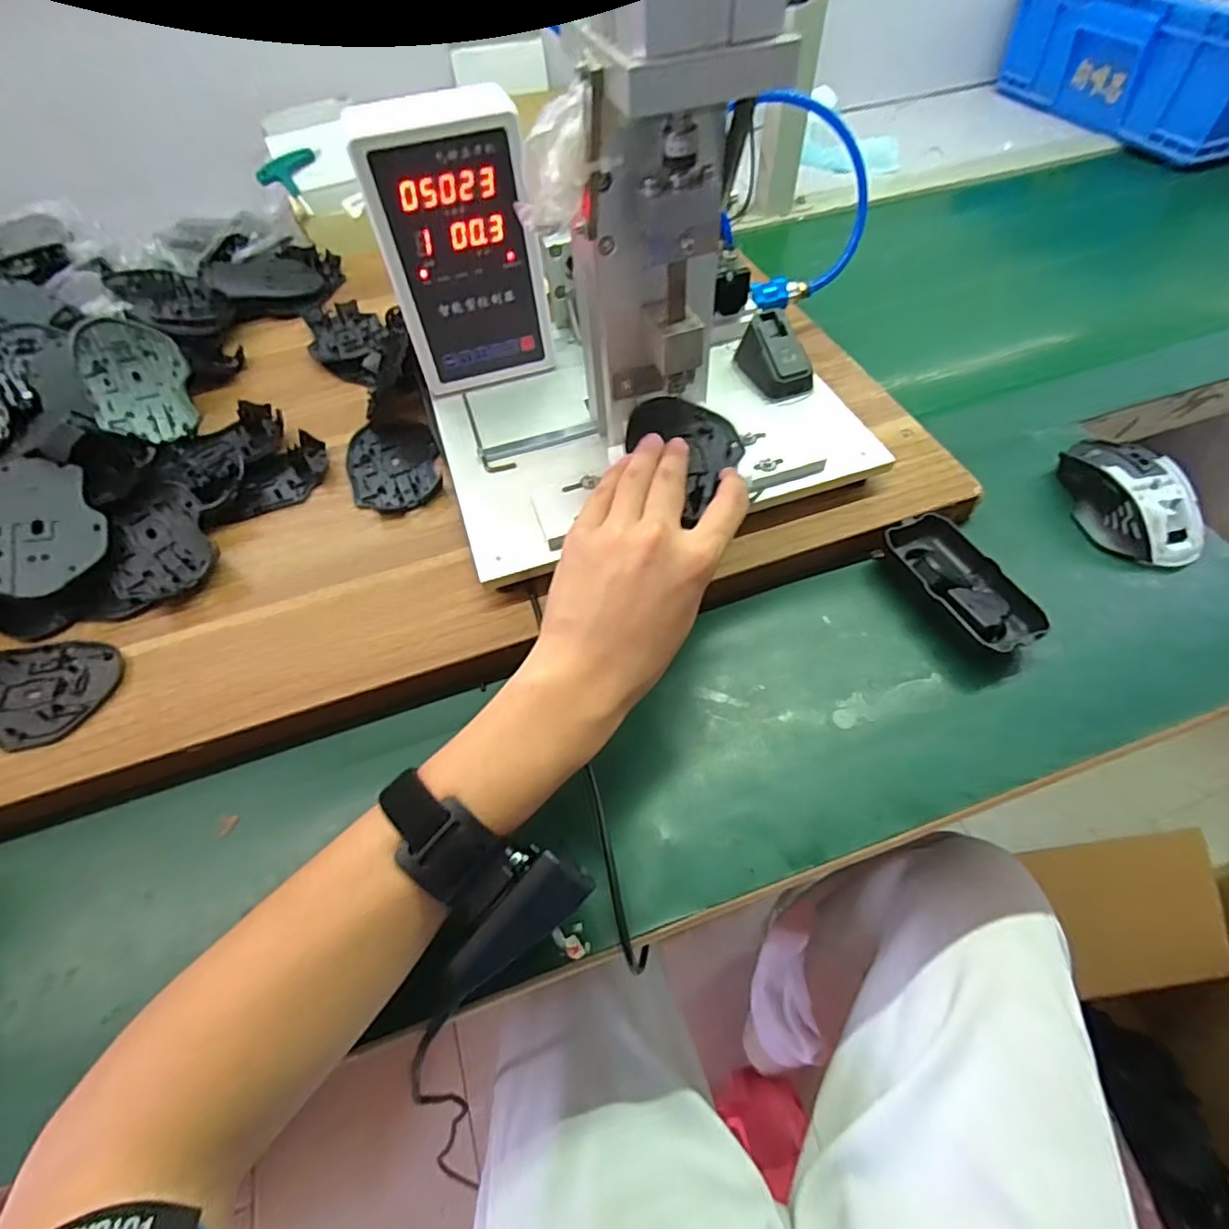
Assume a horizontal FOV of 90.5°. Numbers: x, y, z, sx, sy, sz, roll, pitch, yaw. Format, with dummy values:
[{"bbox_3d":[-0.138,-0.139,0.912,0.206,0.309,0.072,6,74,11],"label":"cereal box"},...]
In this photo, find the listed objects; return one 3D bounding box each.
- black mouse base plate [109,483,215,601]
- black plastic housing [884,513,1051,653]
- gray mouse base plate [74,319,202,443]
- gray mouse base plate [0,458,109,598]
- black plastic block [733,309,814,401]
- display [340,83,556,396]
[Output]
[{"bbox_3d":[-0.333,-0.053,0.444,0.065,0.019,0.094,-27,59,-14],"label":"black mouse base plate"},{"bbox_3d":[0.230,-0.022,0.406,0.055,0.025,0.108,-21,58,-11],"label":"black plastic housing"},{"bbox_3d":[-0.396,-0.195,0.508,0.072,0.007,0.112,-21,85,-33],"label":"gray mouse base plate"},{"bbox_3d":[-0.399,-0.060,0.422,0.072,0.012,0.105,-17,73,-26],"label":"gray mouse base plate"},{"bbox_3d":[0.125,-0.201,0.482,0.043,0.043,0.062,-22,58,-11],"label":"black plastic block"},{"bbox_3d":[-0.110,-0.253,0.446,0.109,0.174,0.036,-18,57,-9],"label":"display"}]

